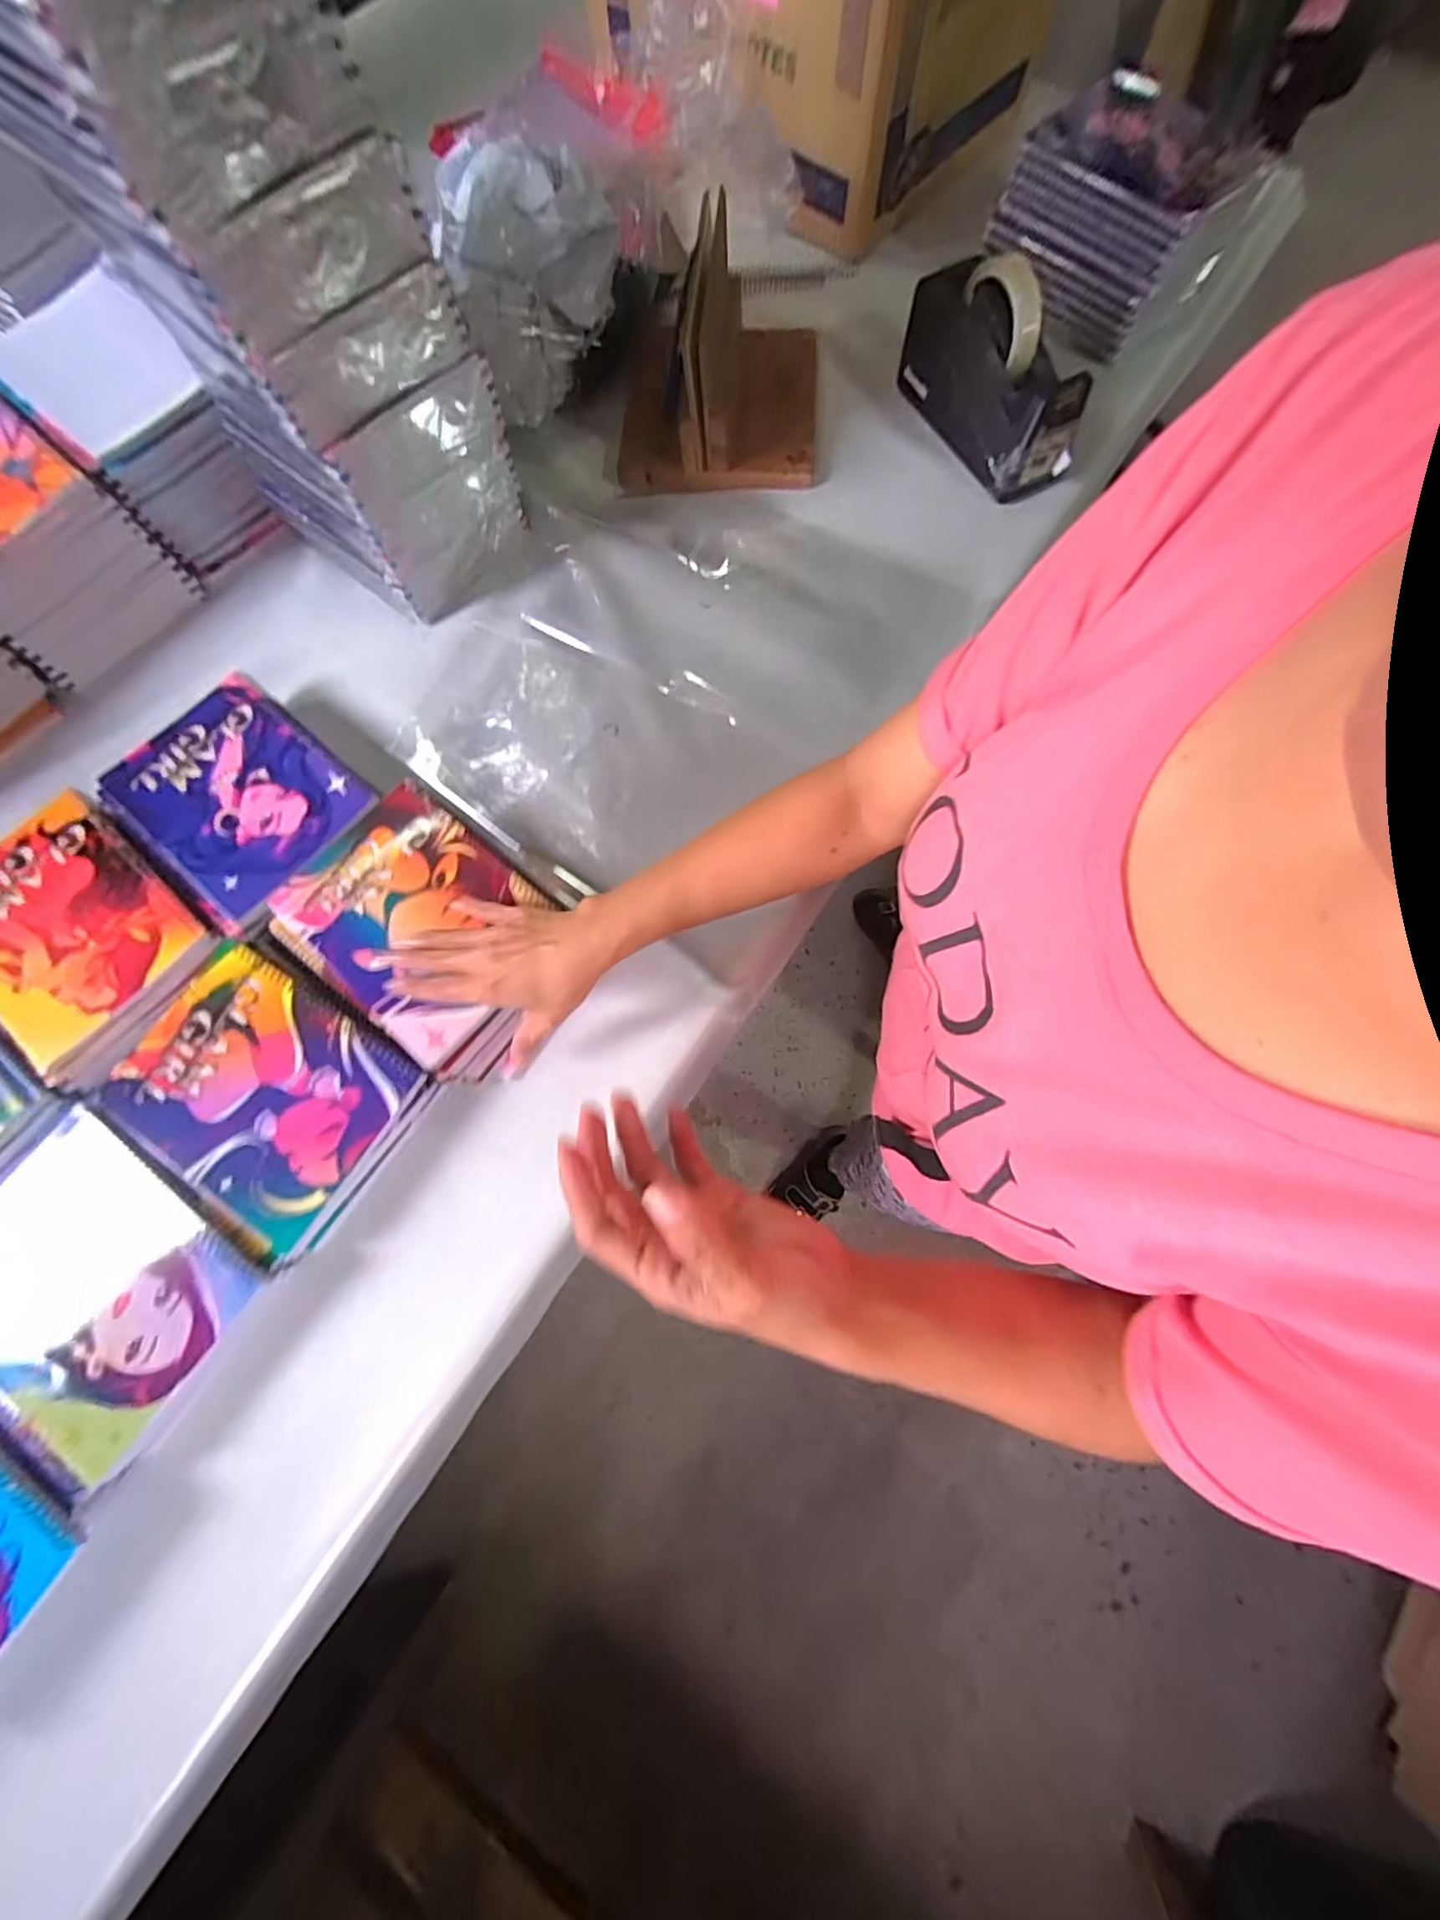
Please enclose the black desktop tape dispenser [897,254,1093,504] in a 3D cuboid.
[{"bbox_3d":[0.261,-0.566,0.609,0.069,0.100,0.210,-31,77,-6],"label":"black desktop tape dispenser"}]

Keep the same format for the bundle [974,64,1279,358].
[{"bbox_3d":[0.406,-0.767,0.652,0.215,0.114,0.131,38,79,10],"label":"bundle"}]

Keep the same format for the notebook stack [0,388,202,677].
[{"bbox_3d":[-0.622,-0.385,0.561,0.196,0.107,0.156,42,79,11],"label":"notebook stack"}]

